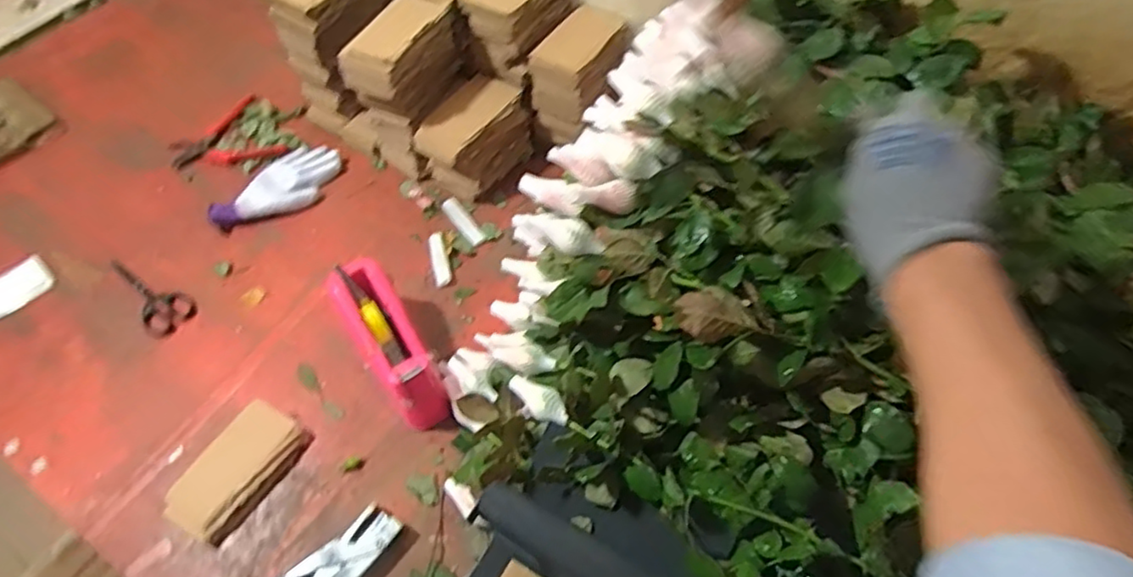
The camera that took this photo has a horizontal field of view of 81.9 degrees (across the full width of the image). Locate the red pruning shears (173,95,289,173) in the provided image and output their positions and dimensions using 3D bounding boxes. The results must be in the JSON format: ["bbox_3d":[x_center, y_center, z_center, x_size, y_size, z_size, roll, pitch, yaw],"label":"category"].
[{"bbox_3d":[-0.554,-0.236,1.050,0.155,0.017,0.161,-30,61,-18],"label":"red pruning shears"}]

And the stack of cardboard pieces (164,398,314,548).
[{"bbox_3d":[-0.377,0.208,0.747,0.083,0.027,0.151,28,61,17],"label":"stack of cardboard pieces"}]

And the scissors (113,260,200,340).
[{"bbox_3d":[-0.564,0.008,0.886,0.134,0.012,0.066,42,71,12],"label":"scissors"}]

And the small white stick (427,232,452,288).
[{"bbox_3d":[-0.184,-0.044,0.937,0.025,0.008,0.088,-15,58,-9],"label":"small white stick"}]

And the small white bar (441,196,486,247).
[{"bbox_3d":[-0.152,-0.101,0.964,0.029,0.011,0.090,-33,63,-19],"label":"small white bar"}]

